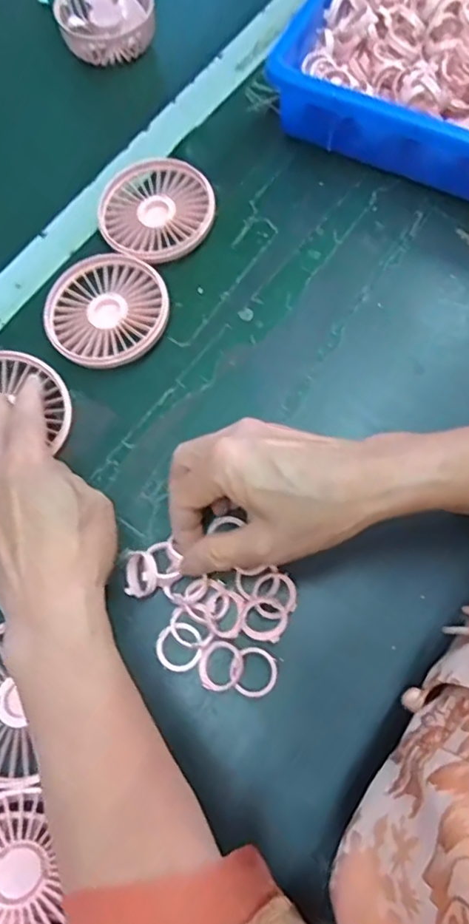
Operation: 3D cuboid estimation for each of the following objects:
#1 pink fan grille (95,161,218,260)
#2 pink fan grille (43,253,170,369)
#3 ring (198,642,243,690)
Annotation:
[{"bbox_3d":[-0.059,-0.191,0.445,0.085,0.018,0.084,-1,70,2],"label":"pink fan grille"},{"bbox_3d":[-0.092,-0.109,0.421,0.086,0.018,0.086,-1,70,2],"label":"pink fan grille"},{"bbox_3d":[-0.009,0.120,0.342,0.027,0.005,0.024,-30,64,3],"label":"ring"}]

